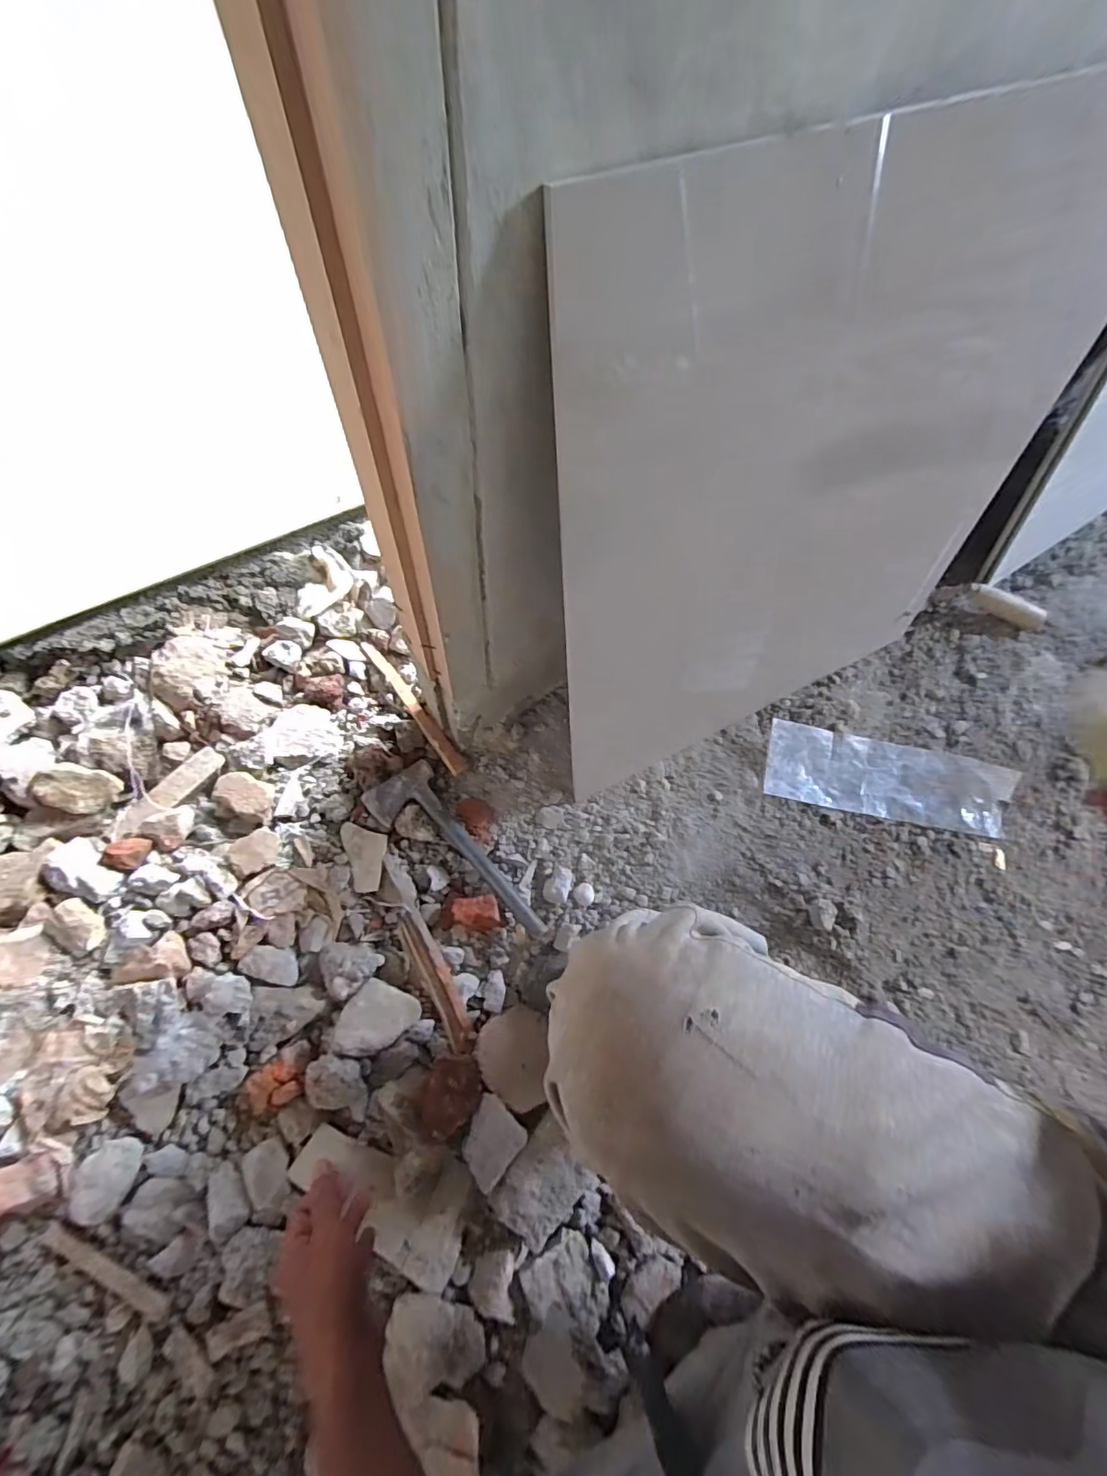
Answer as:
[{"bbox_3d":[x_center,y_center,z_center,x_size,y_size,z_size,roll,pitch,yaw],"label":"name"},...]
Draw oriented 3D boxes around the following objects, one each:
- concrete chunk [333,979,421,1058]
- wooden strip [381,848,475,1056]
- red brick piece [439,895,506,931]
[{"bbox_3d":[-0.202,0.320,0.621,0.068,0.044,0.082,40,69,12],"label":"concrete chunk"},{"bbox_3d":[-0.157,0.254,0.659,0.034,0.017,0.236,-25,71,-14],"label":"wooden strip"},{"bbox_3d":[-0.102,0.218,0.676,0.078,0.039,0.044,-4,67,-6],"label":"red brick piece"}]

